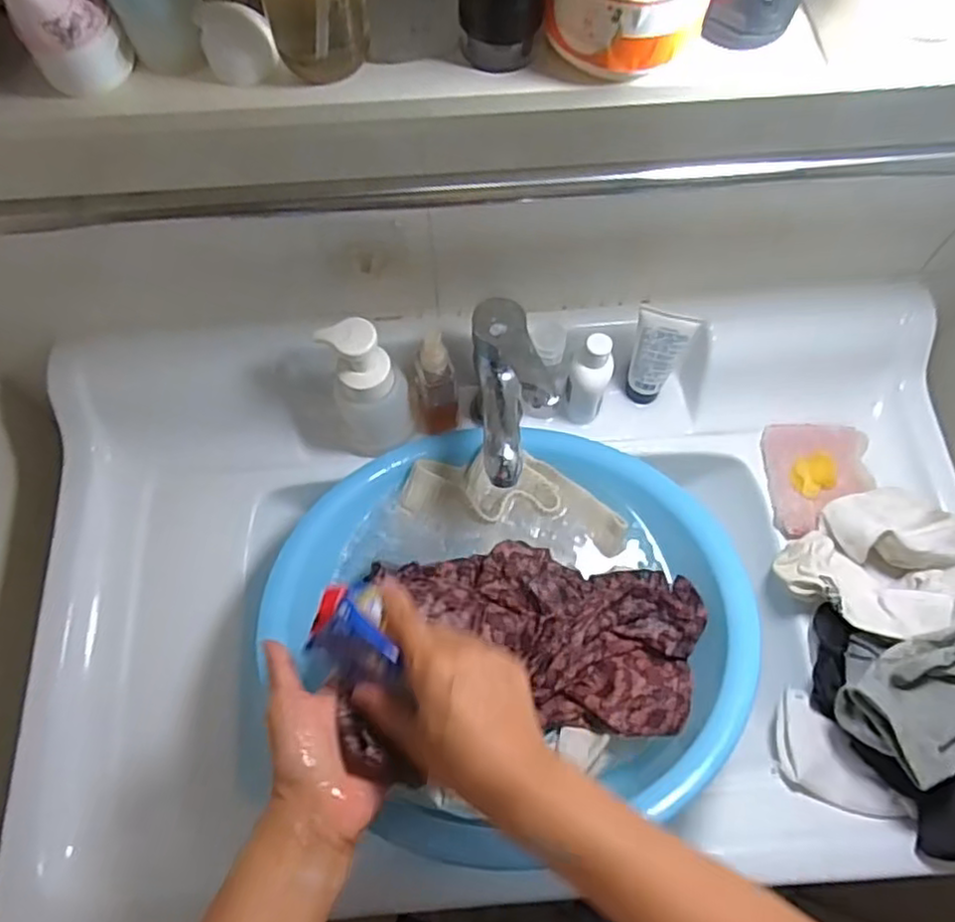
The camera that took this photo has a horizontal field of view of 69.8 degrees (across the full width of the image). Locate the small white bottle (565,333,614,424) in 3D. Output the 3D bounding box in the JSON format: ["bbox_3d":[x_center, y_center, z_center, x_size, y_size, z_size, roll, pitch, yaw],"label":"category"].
[{"bbox_3d":[0.103,-0.073,0.631,0.035,0.110,0.033,0,67,0],"label":"small white bottle"}]

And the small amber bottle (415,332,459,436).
[{"bbox_3d":[-0.036,-0.067,0.607,0.034,0.124,0.032,-13,68,-5],"label":"small amber bottle"}]

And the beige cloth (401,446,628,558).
[{"bbox_3d":[0.036,0.029,0.631,0.197,0.022,0.075,12,68,5],"label":"beige cloth"}]

